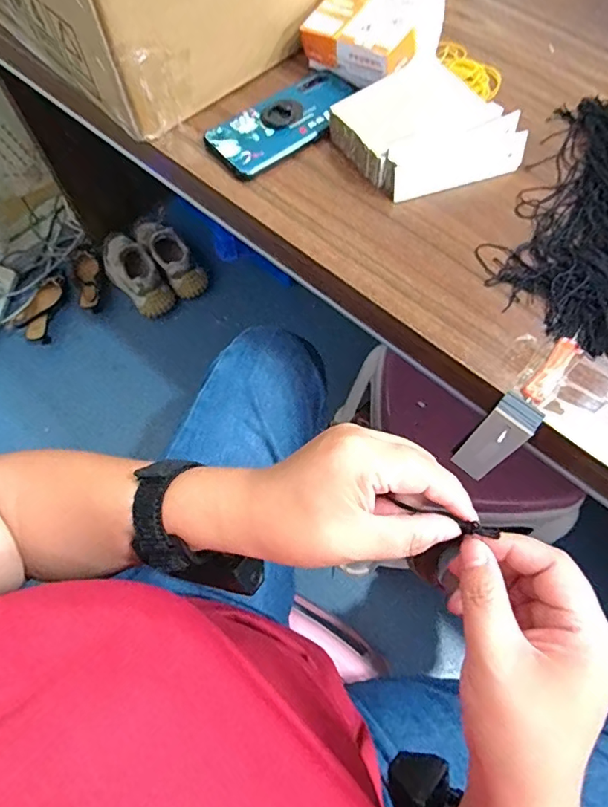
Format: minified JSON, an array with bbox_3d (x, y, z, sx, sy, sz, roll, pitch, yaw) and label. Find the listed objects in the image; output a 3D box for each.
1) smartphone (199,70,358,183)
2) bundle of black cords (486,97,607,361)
[{"bbox_3d":[-0.019,-0.282,0.496,0.154,0.019,0.066,-37,71,-13],"label":"smartphone"},{"bbox_3d":[0.272,-0.172,0.445,0.128,0.017,0.286,24,70,11],"label":"bundle of black cords"}]

